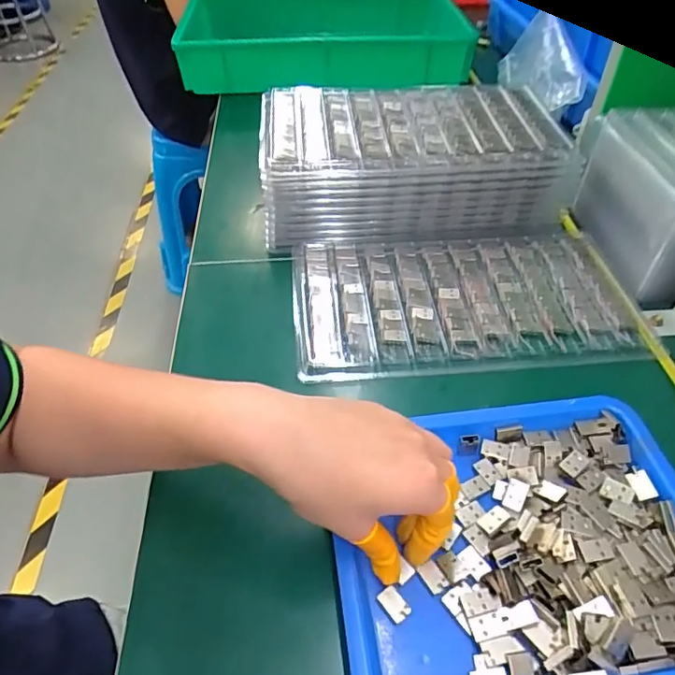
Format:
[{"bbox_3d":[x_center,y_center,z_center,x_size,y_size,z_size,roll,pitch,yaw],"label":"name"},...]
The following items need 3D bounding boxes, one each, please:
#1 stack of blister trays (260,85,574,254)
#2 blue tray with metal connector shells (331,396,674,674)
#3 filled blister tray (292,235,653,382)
[{"bbox_3d":[0.074,-0.176,0.544,0.297,0.090,0.145,-6,47,-2],"label":"stack of blister trays"},{"bbox_3d":[0.107,0.116,0.308,0.213,0.026,0.169,-9,45,-1],"label":"blue tray with metal connector shells"},{"bbox_3d":[0.105,-0.036,0.471,0.282,0.030,0.167,-6,46,-4],"label":"filled blister tray"}]

